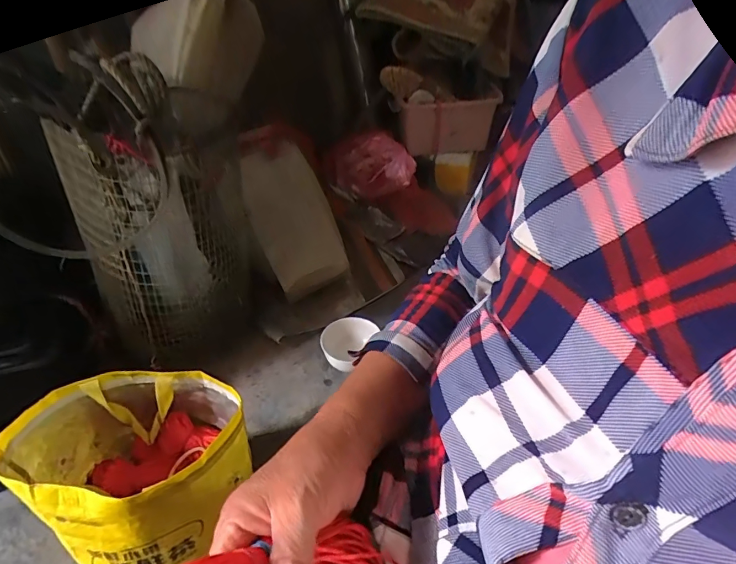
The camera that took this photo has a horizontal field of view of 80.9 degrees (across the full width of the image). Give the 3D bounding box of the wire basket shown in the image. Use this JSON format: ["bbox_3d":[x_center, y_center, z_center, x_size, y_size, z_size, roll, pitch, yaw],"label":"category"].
[{"bbox_3d":[-0.370,-0.078,0.778,0.246,0.572,0.245,-19,42,-23],"label":"wire basket"}]

